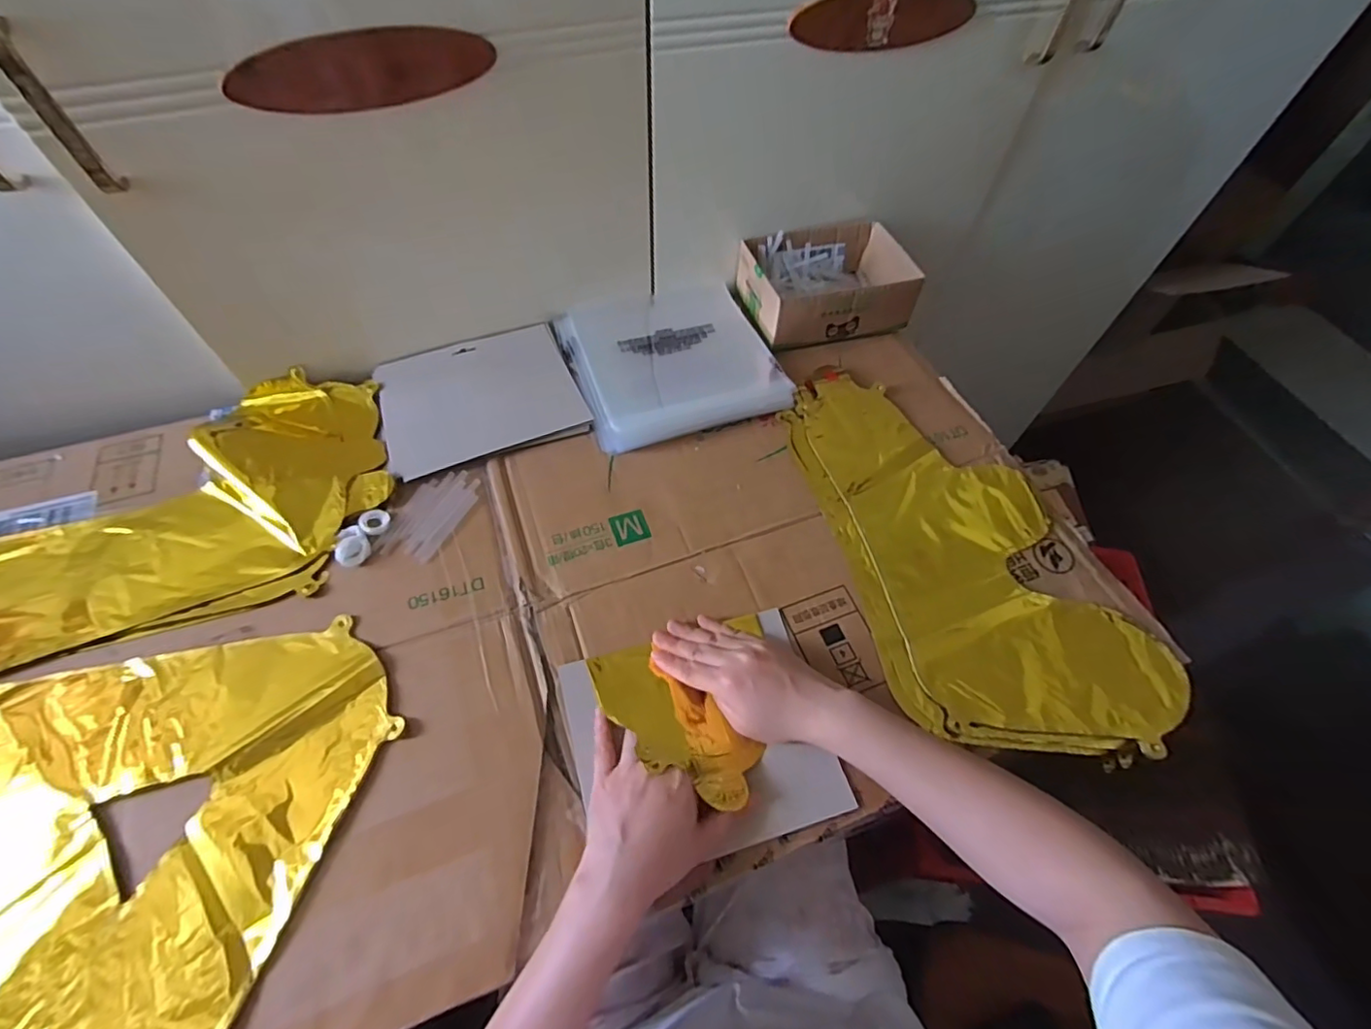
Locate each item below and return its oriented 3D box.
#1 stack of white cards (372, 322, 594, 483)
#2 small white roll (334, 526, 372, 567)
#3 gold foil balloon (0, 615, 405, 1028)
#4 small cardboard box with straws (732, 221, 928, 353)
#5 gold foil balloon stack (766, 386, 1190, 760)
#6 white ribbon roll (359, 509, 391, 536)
[{"bbox_3d":[-0.220,-0.130,0.614,0.197,0.009,0.166,-19,61,-15],"label":"stack of white cards"},{"bbox_3d":[-0.296,0.028,0.513,0.027,0.009,0.036,-24,62,-17],"label":"small white roll"},{"bbox_3d":[-0.373,0.218,0.412,0.323,0.043,0.363,-39,68,-23],"label":"gold foil balloon"},{"bbox_3d":[0.168,-0.282,0.704,0.184,0.064,0.139,-14,60,-12],"label":"small cardboard box with straws"},{"bbox_3d":[0.255,0.024,0.553,0.231,0.015,0.412,-13,60,-12],"label":"gold foil balloon stack"},{"bbox_3d":[-0.283,0.007,0.528,0.025,0.005,0.027,2,58,-3],"label":"white ribbon roll"}]

